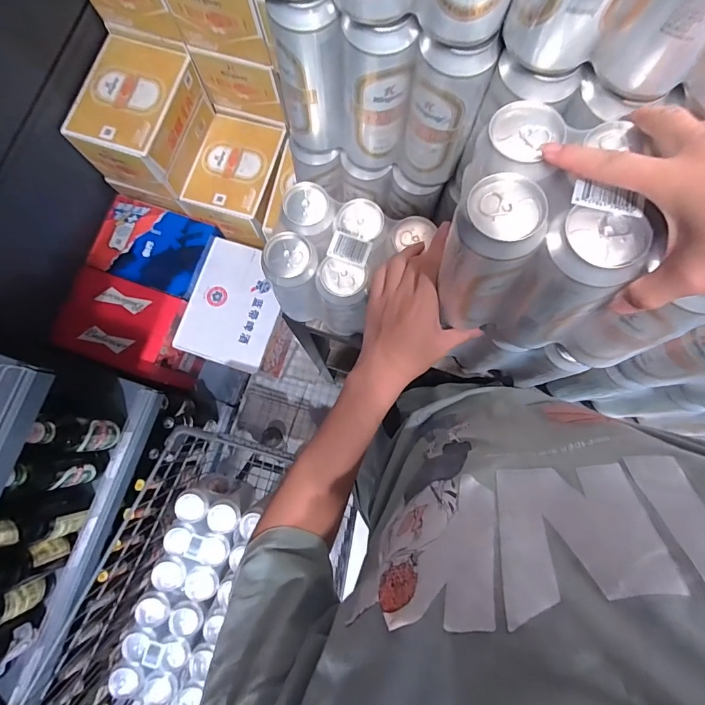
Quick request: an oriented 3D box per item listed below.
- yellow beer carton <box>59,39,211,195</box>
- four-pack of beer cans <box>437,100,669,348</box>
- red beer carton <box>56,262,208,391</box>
[{"bbox_3d":[-0.529,-0.582,1.018,0.230,0.168,0.290,18,80,5],"label":"yellow beer carton"},{"bbox_3d":[0.146,-0.098,0.342,0.130,0.139,0.133,15,80,4],"label":"four-pack of beer cans"},{"bbox_3d":[-0.636,-0.062,1.218,0.320,0.266,0.232,19,80,5],"label":"red beer carton"}]

